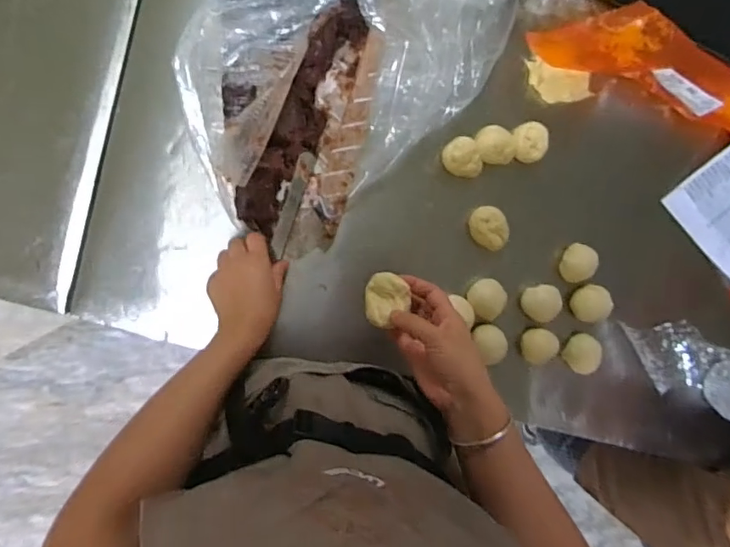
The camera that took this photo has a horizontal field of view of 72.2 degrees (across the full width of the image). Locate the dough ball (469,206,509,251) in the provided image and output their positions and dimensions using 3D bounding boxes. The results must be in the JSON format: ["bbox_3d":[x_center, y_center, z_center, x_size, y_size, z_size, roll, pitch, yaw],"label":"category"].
[{"bbox_3d":[0.169,-0.063,0.697,0.046,0.045,0.062,-23,97,-3],"label":"dough ball"}]

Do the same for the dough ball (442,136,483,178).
[{"bbox_3d":[0.131,-0.152,0.670,0.057,0.034,0.046,42,90,-8],"label":"dough ball"}]

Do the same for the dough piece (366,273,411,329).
[{"bbox_3d":[0.024,0.029,0.539,0.043,0.022,0.058,3,82,21],"label":"dough piece"}]

